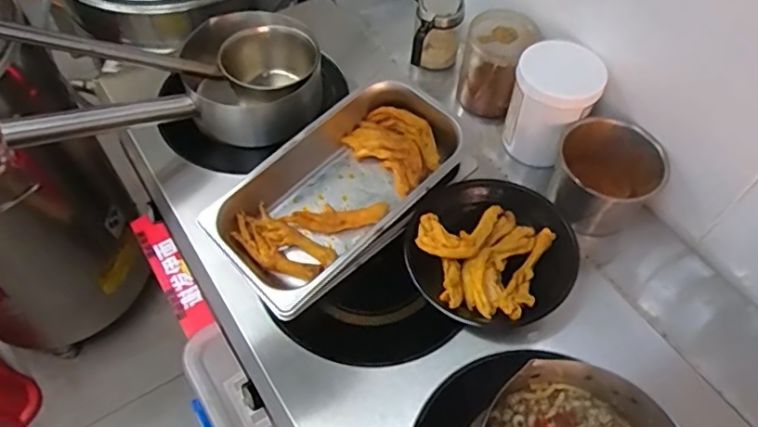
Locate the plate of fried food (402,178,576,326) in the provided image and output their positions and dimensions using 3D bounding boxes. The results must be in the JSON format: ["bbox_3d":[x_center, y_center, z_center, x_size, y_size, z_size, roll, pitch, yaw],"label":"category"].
[{"bbox_3d":[0.128,0.046,0.664,0.184,0.053,0.178,0,56,-1],"label":"plate of fried food"}]

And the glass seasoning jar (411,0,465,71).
[{"bbox_3d":[0.091,-0.279,0.894,0.069,0.112,0.073,11,57,7],"label":"glass seasoning jar"}]

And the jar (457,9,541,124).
[{"bbox_3d":[0.173,-0.219,0.855,0.096,0.130,0.094,25,60,15],"label":"jar"}]

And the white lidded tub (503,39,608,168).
[{"bbox_3d":[0.238,-0.152,0.788,0.106,0.131,0.111,0,56,-1],"label":"white lidded tub"}]

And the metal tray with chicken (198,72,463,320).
[{"bbox_3d":[-0.044,-0.025,0.716,0.176,0.089,0.327,40,64,22],"label":"metal tray with chicken"}]

